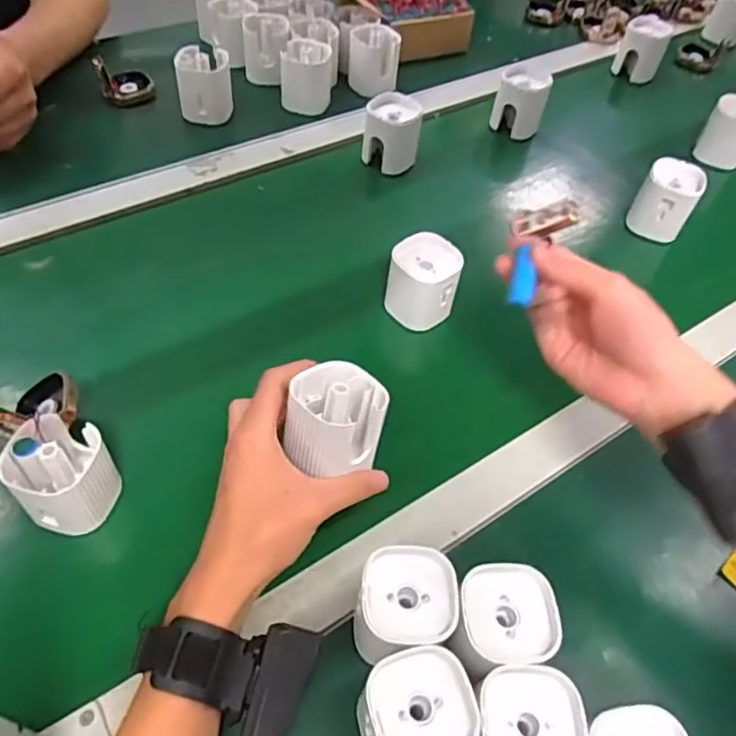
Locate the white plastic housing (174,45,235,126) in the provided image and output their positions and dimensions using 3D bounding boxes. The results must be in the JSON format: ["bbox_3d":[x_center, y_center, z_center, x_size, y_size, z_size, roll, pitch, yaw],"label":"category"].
[{"bbox_3d":[-0.183,-0.315,0.711,0.059,0.069,0.055,-8,52,-14],"label":"white plastic housing"}]

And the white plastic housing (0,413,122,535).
[{"bbox_3d":[-0.198,0.071,0.411,0.060,0.062,0.057,-35,63,-30],"label":"white plastic housing"}]

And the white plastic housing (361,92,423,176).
[{"bbox_3d":[0.028,-0.262,0.702,0.061,0.062,0.064,13,51,3],"label":"white plastic housing"}]

